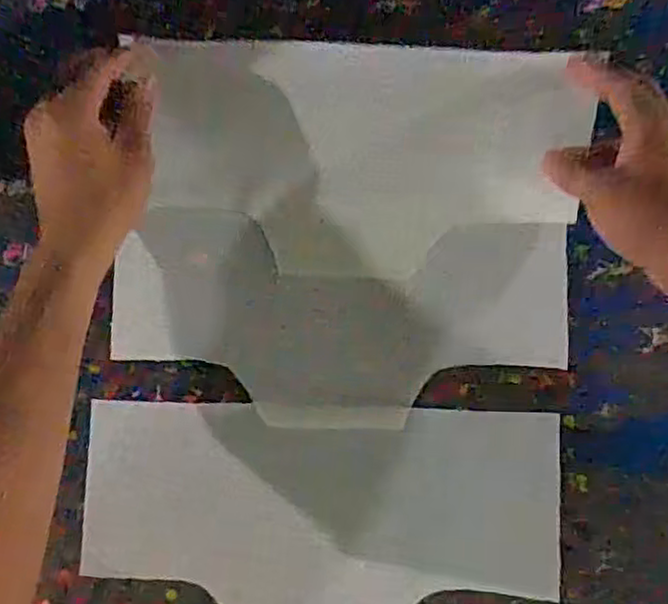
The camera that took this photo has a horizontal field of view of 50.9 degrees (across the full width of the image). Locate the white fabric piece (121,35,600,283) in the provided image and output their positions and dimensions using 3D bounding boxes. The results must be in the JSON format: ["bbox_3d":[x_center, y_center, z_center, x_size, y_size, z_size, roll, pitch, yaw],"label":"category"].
[{"bbox_3d":[0.021,-0.101,0.496,0.286,0.062,0.155,5,82,3],"label":"white fabric piece"}]

